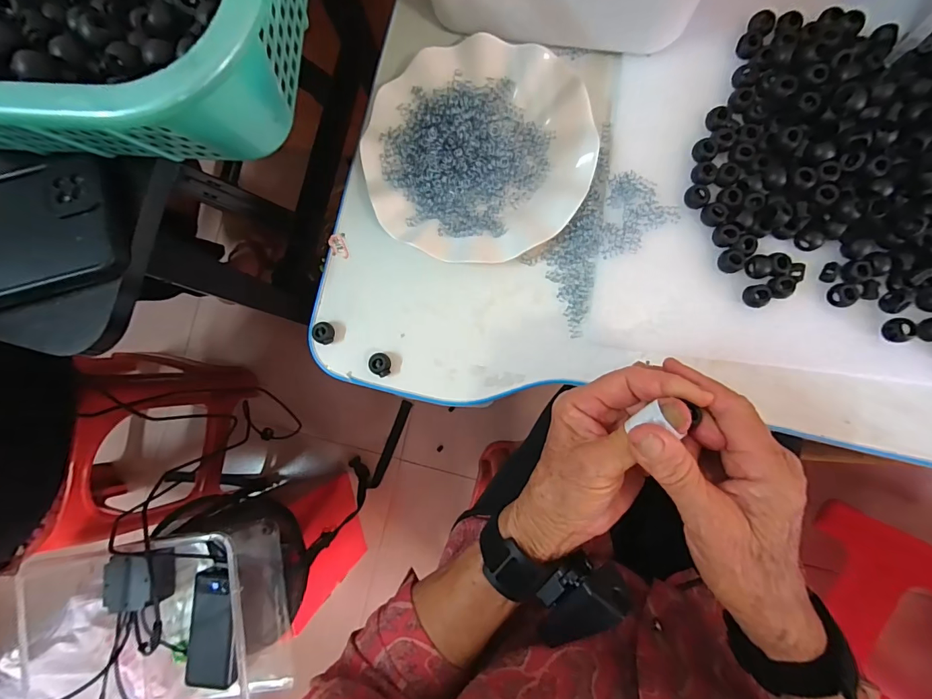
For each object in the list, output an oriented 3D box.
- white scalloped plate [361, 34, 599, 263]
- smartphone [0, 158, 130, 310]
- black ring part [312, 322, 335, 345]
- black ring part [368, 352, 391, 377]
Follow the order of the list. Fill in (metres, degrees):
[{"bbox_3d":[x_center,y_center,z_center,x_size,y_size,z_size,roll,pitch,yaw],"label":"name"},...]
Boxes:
[{"bbox_3d":[0.009,-0.162,0.340,0.176,0.018,0.178,0,85,5],"label":"white scalloped plate"},{"bbox_3d":[-0.298,-0.065,0.263,0.160,0.015,0.079,-11,84,4],"label":"smartphone"},{"bbox_3d":[-0.118,-0.014,0.348,0.015,0.010,0.017,26,88,6],"label":"black ring part"},{"bbox_3d":[-0.071,0.012,0.344,0.016,0.009,0.019,7,86,5],"label":"black ring part"}]

